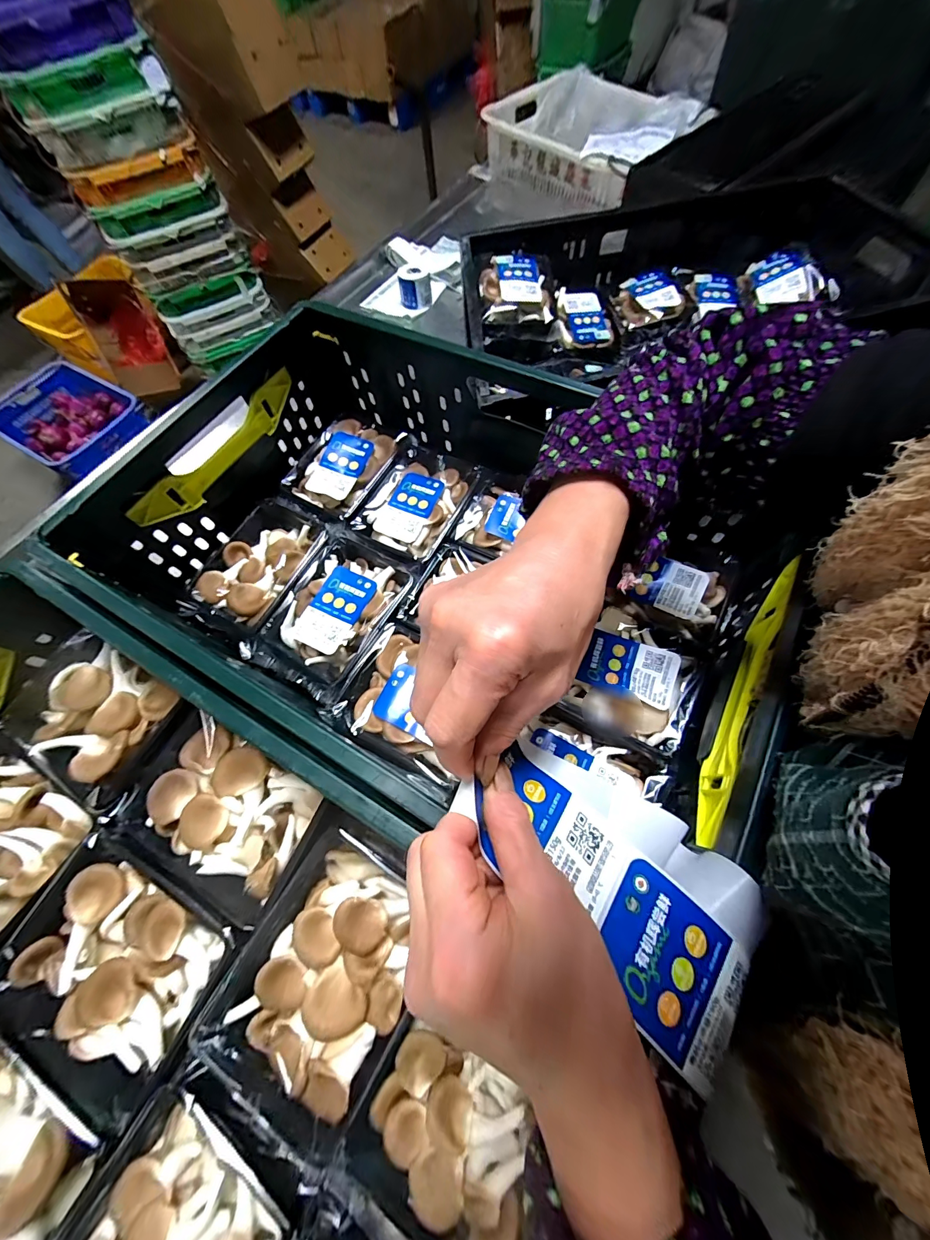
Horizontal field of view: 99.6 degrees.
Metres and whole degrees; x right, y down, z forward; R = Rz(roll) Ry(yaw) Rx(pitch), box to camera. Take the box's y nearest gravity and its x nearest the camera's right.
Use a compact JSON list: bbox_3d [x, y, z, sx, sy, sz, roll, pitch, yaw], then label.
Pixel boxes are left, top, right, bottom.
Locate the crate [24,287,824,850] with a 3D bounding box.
[{"bbox_3d":[-0.024,-0.068,0.405,0.603,0.159,0.411,27,70,14],"label":"crate"}]

